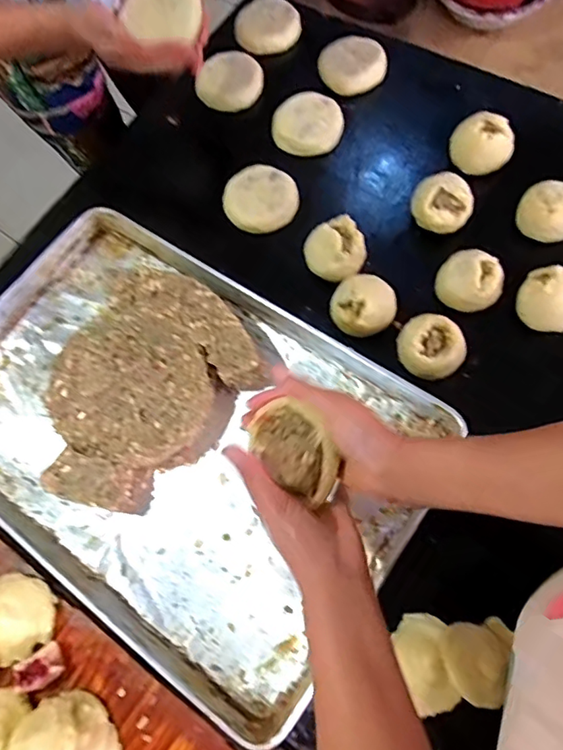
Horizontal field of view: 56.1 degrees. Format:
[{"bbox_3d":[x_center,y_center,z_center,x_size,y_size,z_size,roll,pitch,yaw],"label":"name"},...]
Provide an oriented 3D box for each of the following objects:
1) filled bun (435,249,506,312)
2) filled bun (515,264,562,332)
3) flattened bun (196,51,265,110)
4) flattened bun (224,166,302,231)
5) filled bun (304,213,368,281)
[{"bbox_3d":[0.236,-0.116,0.659,0.078,0.050,0.064,25,74,14],"label":"filled bun"},{"bbox_3d":[0.327,-0.091,0.639,0.074,0.060,0.064,25,75,14],"label":"filled bun"},{"bbox_3d":[-0.081,-0.471,0.838,0.103,0.019,0.114,5,71,8],"label":"flattened bun"},{"bbox_3d":[-0.029,-0.254,0.752,0.102,0.024,0.100,-2,70,6],"label":"flattened bun"},{"bbox_3d":[0.071,-0.167,0.693,0.078,0.040,0.075,-2,70,6],"label":"filled bun"}]

